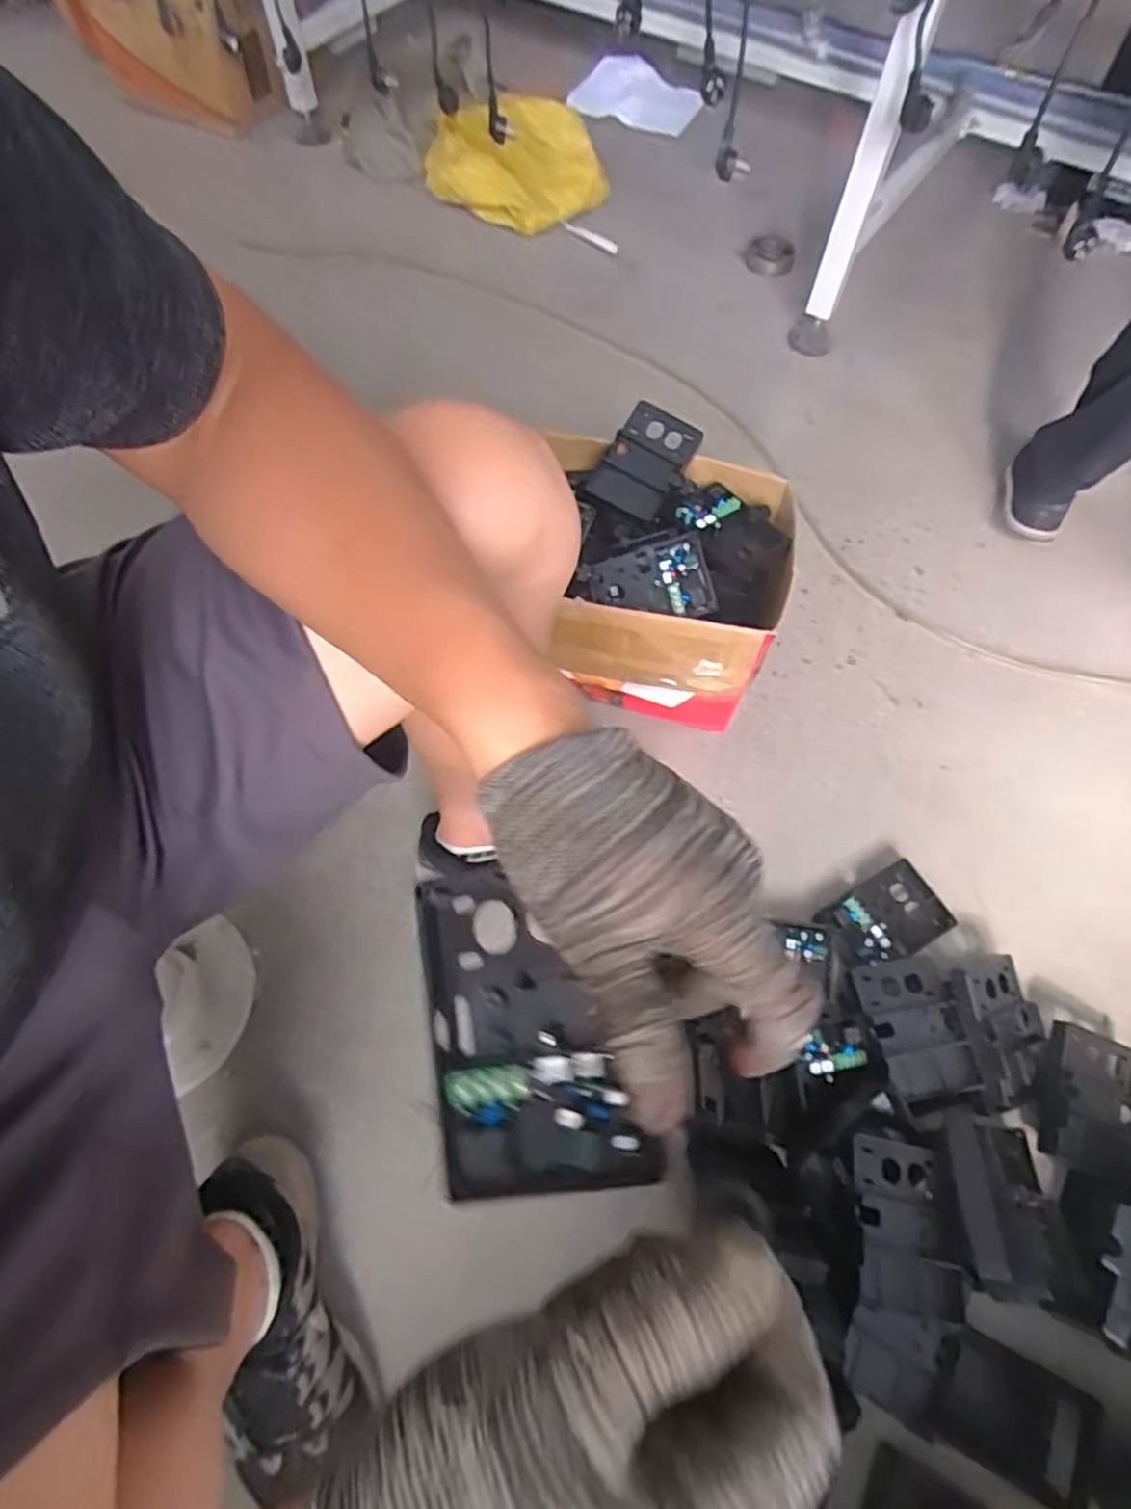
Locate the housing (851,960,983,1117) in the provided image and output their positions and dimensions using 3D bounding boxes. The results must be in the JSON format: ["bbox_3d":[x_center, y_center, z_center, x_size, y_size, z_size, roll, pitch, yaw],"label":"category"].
[{"bbox_3d":[0.339,0.273,0.699,0.087,0.036,0.134,-5,64,-3],"label":"housing"}]

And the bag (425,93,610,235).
[{"bbox_3d":[-0.128,-1.123,1.352,0.328,0.205,0.066,18,65,8],"label":"bag"}]

